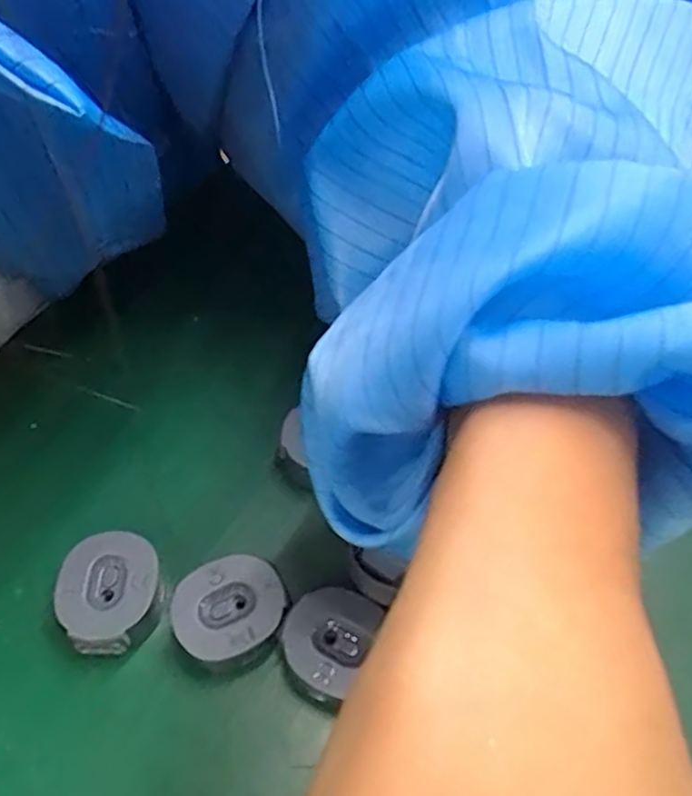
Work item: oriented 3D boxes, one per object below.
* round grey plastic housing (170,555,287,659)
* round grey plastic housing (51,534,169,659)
[{"bbox_3d":[-0.030,0.056,0.177,0.028,0.014,0.024,-20,57,-15],"label":"round grey plastic housing"},{"bbox_3d":[-0.061,0.052,0.180,0.026,0.016,0.028,1,54,-1],"label":"round grey plastic housing"}]

